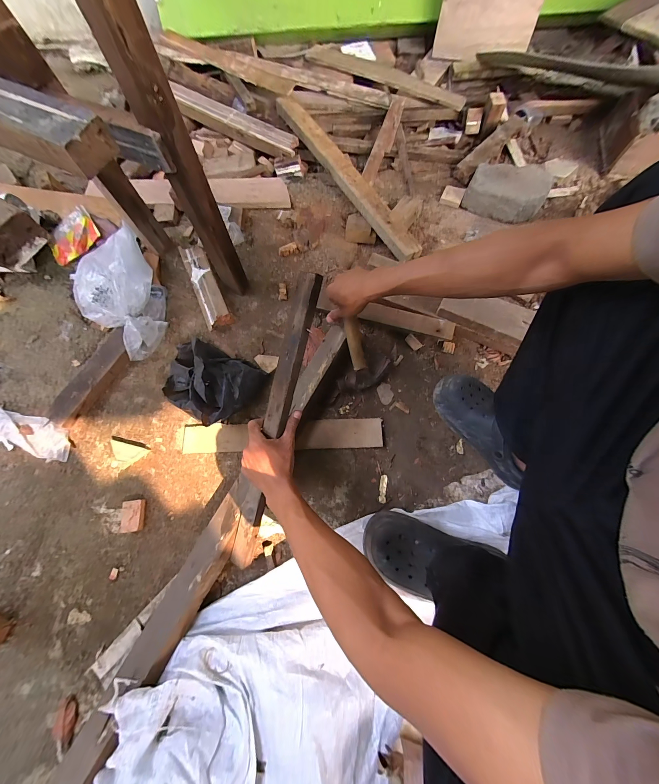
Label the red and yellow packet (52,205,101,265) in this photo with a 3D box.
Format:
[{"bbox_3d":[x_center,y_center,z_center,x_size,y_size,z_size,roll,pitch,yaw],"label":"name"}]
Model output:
[{"bbox_3d":[-0.750,-0.457,0.838,0.152,0.021,0.118,-39,87,3],"label":"red and yellow packet"}]

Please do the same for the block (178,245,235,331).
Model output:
[{"bbox_3d":[-0.319,-0.274,0.749,0.068,0.045,0.260,-24,74,-7],"label":"block"}]

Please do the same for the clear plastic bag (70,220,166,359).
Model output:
[{"bbox_3d":[-0.501,-0.239,0.698,0.168,0.126,0.331,-30,75,-8],"label":"clear plastic bag"}]

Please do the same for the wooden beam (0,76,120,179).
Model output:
[{"bbox_3d":[-0.400,-0.333,0.333,0.326,0.037,0.064,24,74,8],"label":"wooden beam"}]

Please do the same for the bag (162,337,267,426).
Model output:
[{"bbox_3d":[-0.259,-0.029,0.625,0.188,0.124,0.161,28,75,9],"label":"bag"}]

